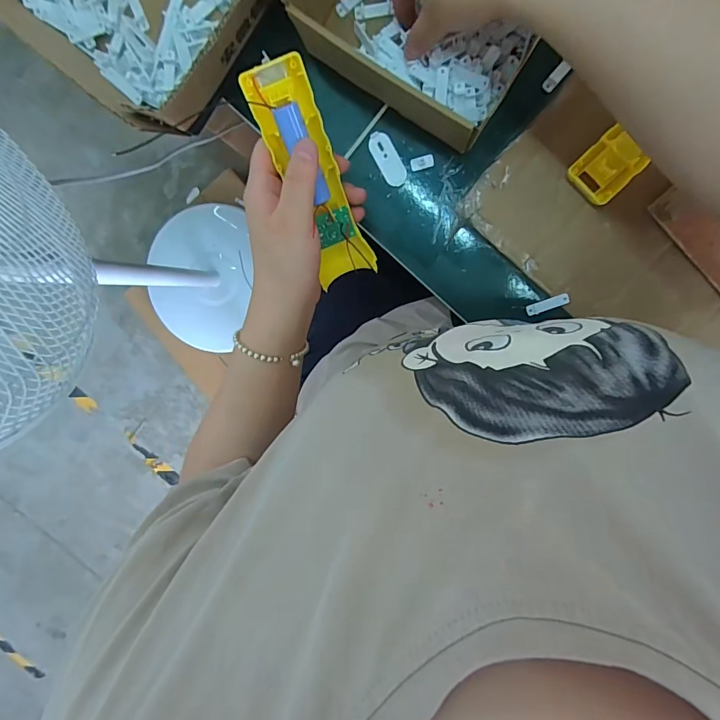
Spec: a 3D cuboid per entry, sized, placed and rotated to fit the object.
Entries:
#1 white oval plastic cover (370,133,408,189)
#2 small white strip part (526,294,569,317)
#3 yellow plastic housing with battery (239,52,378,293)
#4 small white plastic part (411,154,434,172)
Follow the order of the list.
[{"bbox_3d":[0.025,-0.181,0.380,0.019,0.004,0.050,-30,91,8],"label":"white oval plastic cover"},{"bbox_3d":[0.174,-0.051,0.390,0.038,0.004,0.011,-19,92,8],"label":"small white strip part"},{"bbox_3d":[-0.032,-0.128,0.309,0.042,0.017,0.155,-18,125,8],"label":"yellow plastic housing with battery"},{"bbox_3d":[0.056,-0.177,0.378,0.021,0.004,0.011,-11,93,8],"label":"small white plastic part"}]

